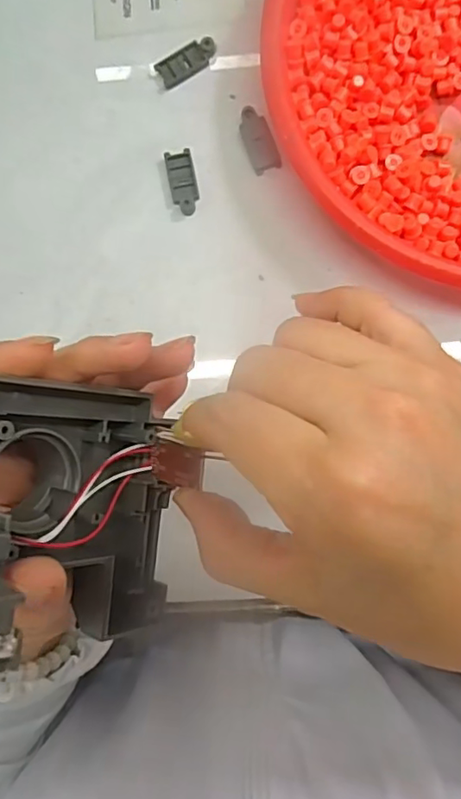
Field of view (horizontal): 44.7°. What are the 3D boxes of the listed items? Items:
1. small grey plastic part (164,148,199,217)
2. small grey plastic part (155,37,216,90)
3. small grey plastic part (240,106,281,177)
[{"bbox_3d":[-0.026,-0.121,0.313,0.015,0.004,0.035,-11,87,4],"label":"small grey plastic part"},{"bbox_3d":[-0.025,-0.191,0.316,0.035,0.004,0.018,-29,85,3],"label":"small grey plastic part"},{"bbox_3d":[0.015,-0.143,0.310,0.016,0.006,0.035,-22,86,4],"label":"small grey plastic part"}]

